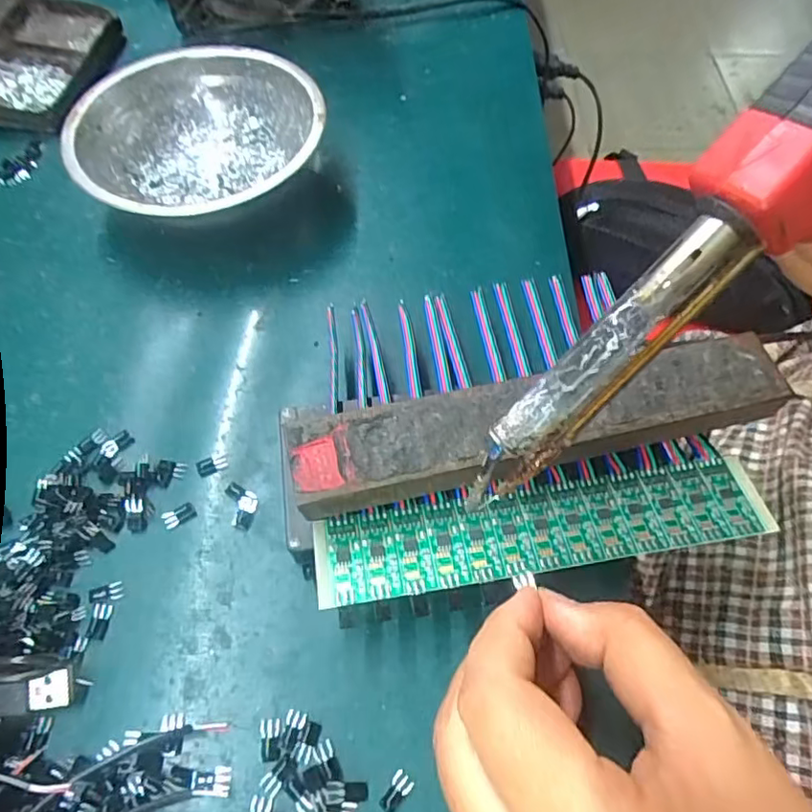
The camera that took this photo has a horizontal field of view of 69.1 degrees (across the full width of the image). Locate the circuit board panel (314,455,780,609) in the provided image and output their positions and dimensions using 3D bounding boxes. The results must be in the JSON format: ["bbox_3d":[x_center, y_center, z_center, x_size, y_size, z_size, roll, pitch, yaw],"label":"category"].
[{"bbox_3d":[0.049,0.043,0.214,0.161,0.004,0.032,-8,54,-5],"label":"circuit board panel"}]

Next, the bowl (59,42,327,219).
[{"bbox_3d":[-0.105,-0.133,0.309,0.122,0.043,0.119,1,60,-1],"label":"bowl"}]

